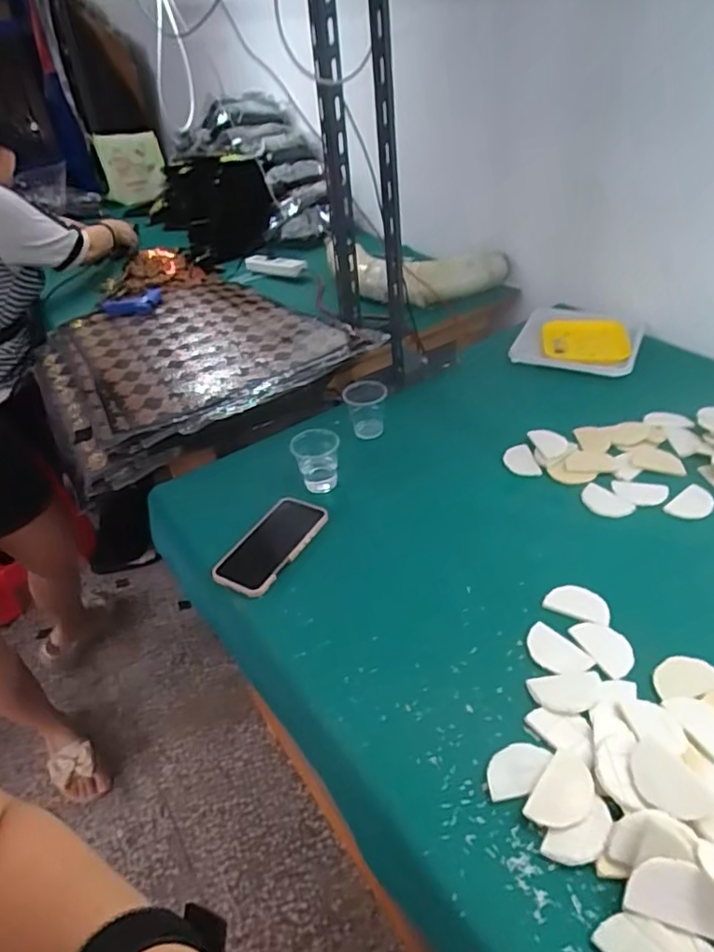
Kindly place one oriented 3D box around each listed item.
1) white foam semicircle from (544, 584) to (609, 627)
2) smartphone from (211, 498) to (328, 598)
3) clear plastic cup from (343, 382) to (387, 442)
[{"bbox_3d":[0.246,0.141,0.675,0.068,0.004,0.043,14,43,25],"label":"white foam semicircle"},{"bbox_3d":[-0.111,0.089,0.795,0.080,0.017,0.159,16,45,27],"label":"smartphone"},{"bbox_3d":[0.015,-0.109,0.970,0.064,0.072,0.074,4,40,14],"label":"clear plastic cup"}]

